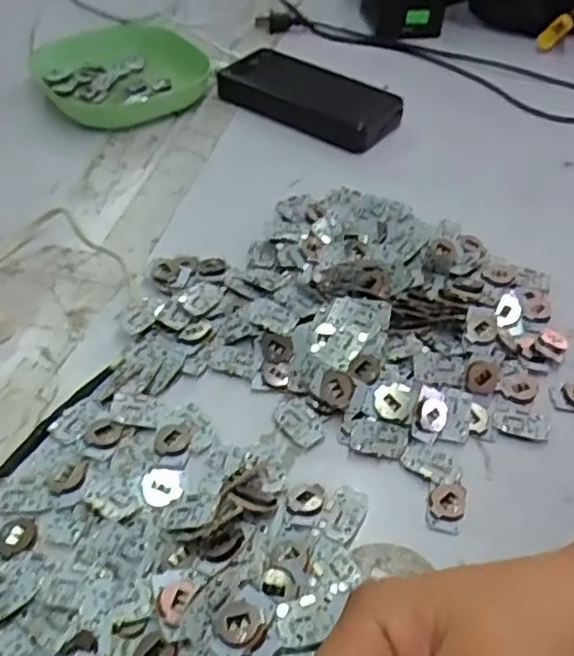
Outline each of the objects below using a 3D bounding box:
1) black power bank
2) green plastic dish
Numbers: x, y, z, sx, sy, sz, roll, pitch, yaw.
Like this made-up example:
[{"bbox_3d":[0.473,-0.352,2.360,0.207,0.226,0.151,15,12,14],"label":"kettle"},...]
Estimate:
[{"bbox_3d":[0.022,-0.203,0.601,0.162,0.025,0.077,29,52,24],"label":"black power bank"},{"bbox_3d":[-0.145,-0.224,0.609,0.133,0.036,0.130,1,46,-1],"label":"green plastic dish"}]

